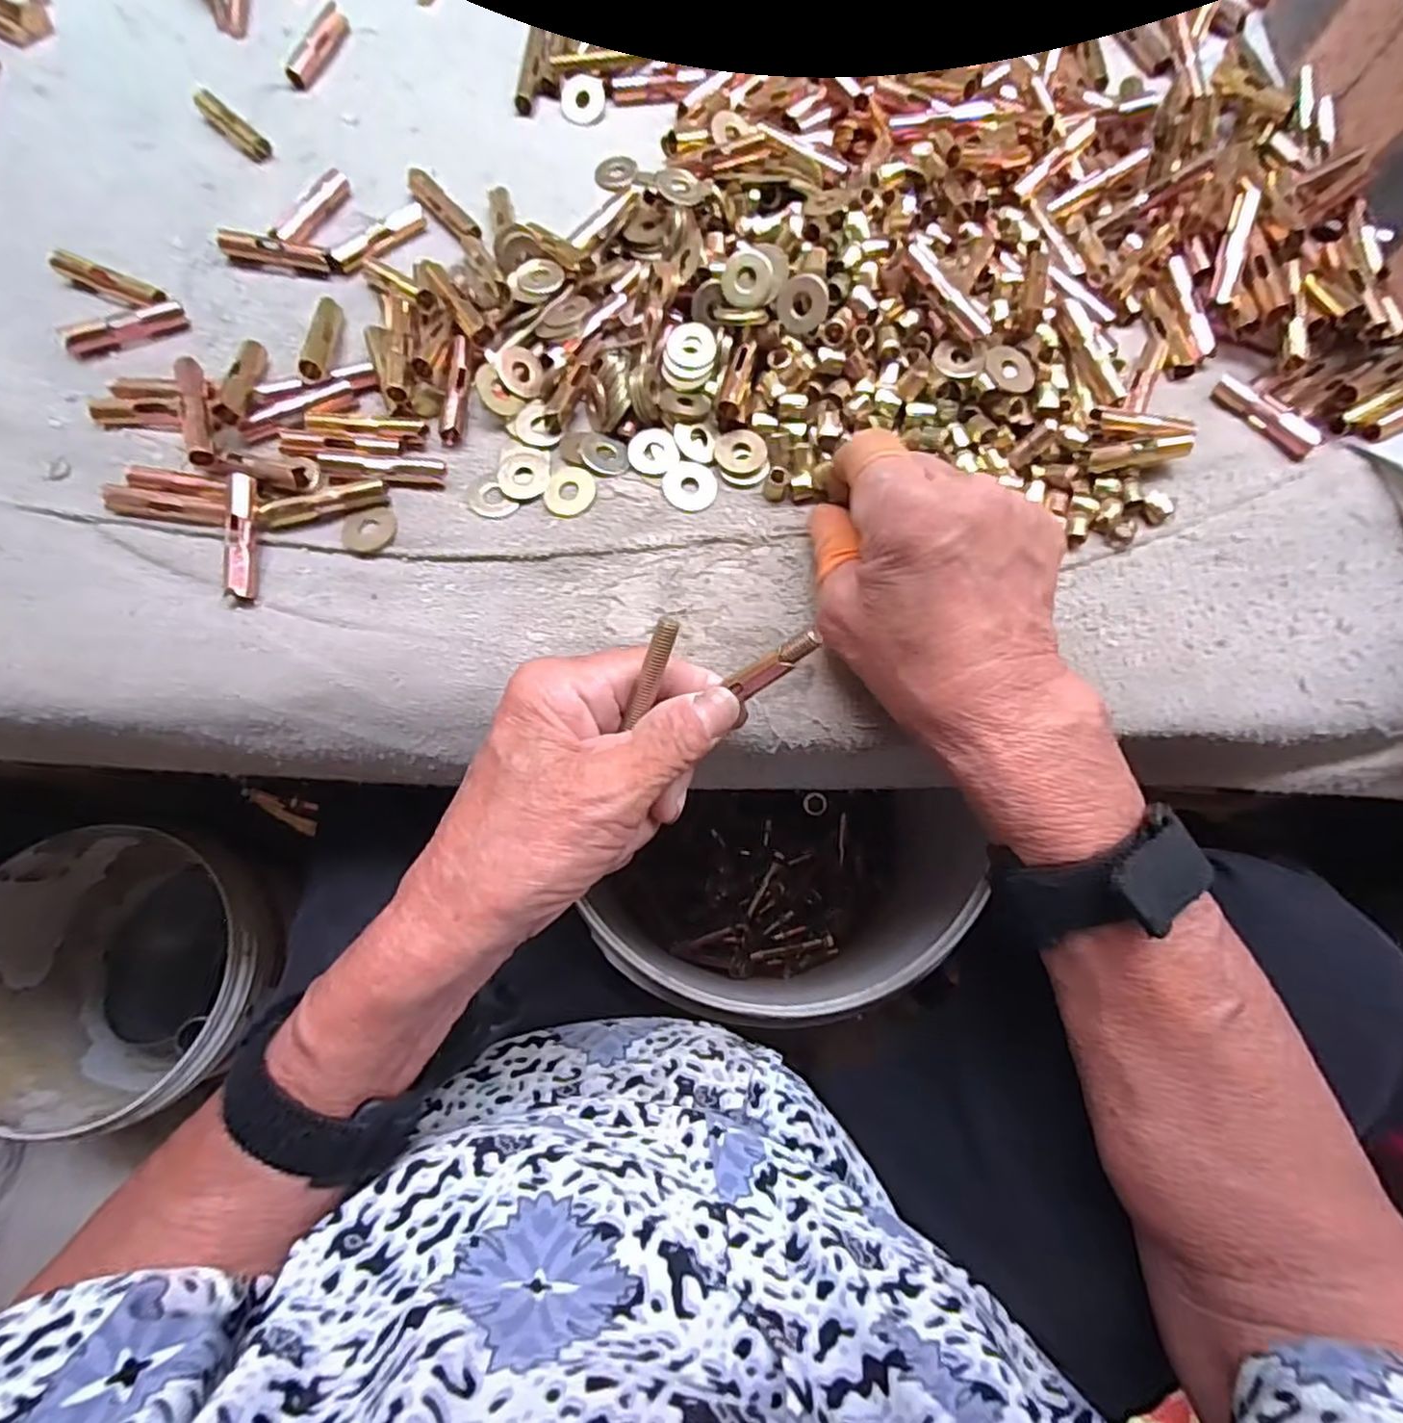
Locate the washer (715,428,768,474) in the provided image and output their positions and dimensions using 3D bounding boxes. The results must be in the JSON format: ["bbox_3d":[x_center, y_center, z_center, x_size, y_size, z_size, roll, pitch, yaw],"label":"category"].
[{"bbox_3d":[0.017,-0.111,0.288,0.021,0.005,0.019,5,73,1],"label":"washer"}]

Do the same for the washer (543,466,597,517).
[{"bbox_3d":[-0.054,-0.091,0.279,0.022,0.004,0.022,-1,82,10],"label":"washer"}]

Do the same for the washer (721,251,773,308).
[{"bbox_3d":[0.019,-0.182,0.286,0.021,0.004,0.020,2,102,11],"label":"washer"}]

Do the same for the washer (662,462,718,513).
[{"bbox_3d":[-0.005,-0.094,0.284,0.022,0.004,0.022,4,80,-9],"label":"washer"}]

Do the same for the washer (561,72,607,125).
[{"bbox_3d":[-0.061,-0.314,0.348,0.023,0.004,0.027,0,87,4],"label":"washer"}]

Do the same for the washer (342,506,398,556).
[{"bbox_3d":[-0.134,-0.073,0.273,0.022,0.004,0.019,-13,74,-5],"label":"washer"}]

